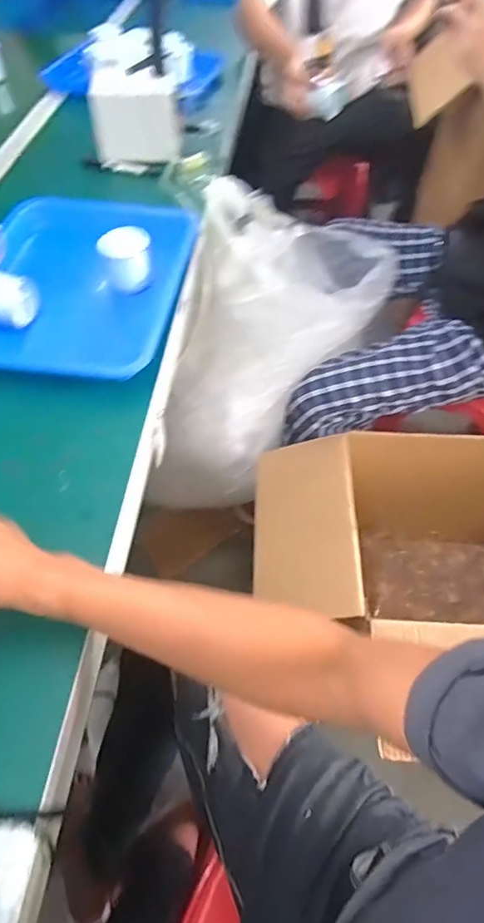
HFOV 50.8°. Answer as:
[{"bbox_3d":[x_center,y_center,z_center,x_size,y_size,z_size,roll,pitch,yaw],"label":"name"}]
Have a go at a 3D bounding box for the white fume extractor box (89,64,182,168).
[{"bbox_3d":[-0.170,-0.561,0.829,0.133,0.099,0.110,-3,55,-2],"label":"white fume extractor box"}]

